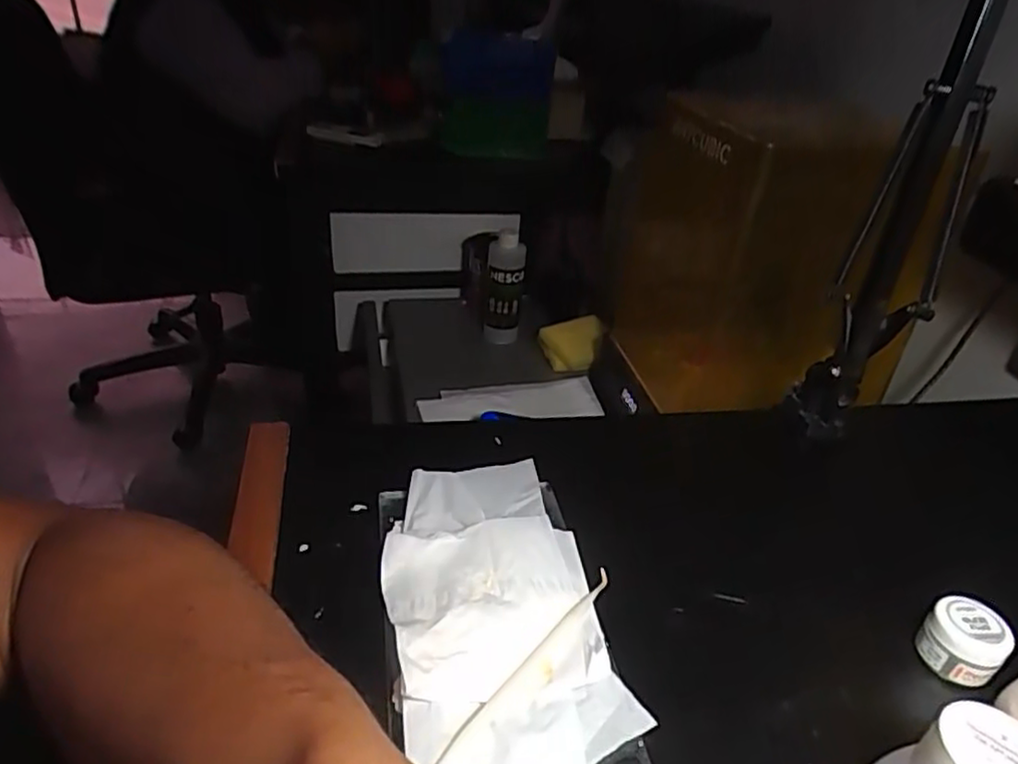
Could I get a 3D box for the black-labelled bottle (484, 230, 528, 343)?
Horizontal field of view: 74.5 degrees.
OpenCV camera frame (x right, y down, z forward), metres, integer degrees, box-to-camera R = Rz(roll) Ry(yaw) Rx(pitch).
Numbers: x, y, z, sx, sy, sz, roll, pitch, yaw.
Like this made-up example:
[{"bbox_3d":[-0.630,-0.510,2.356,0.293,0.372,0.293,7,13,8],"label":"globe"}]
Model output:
[{"bbox_3d":[-0.006,-0.133,0.936,0.053,0.159,0.049,6,33,0],"label":"black-labelled bottle"}]

